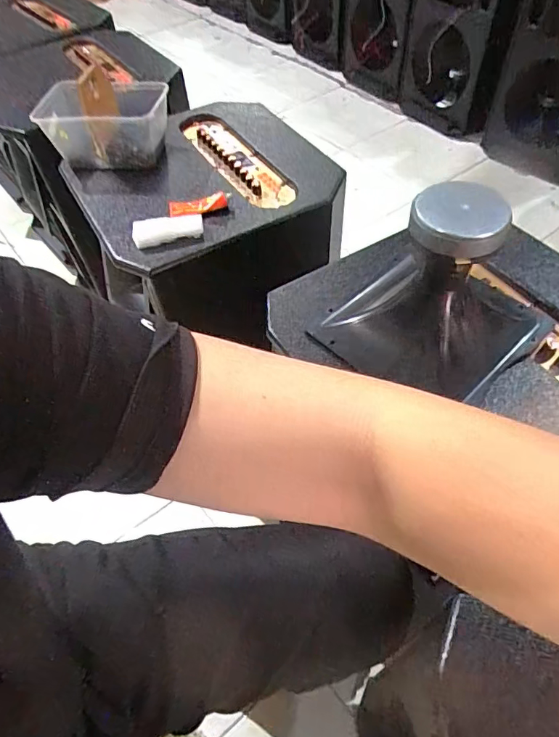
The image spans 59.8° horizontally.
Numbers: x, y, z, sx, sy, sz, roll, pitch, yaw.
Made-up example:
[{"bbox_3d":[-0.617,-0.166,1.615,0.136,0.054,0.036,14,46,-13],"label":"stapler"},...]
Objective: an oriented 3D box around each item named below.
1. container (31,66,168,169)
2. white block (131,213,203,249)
[{"bbox_3d":[-0.256,-0.365,0.715,0.179,0.101,0.112,-11,53,-5],"label":"container"},{"bbox_3d":[-0.143,-0.179,0.626,0.088,0.022,0.031,-12,53,-6],"label":"white block"}]

